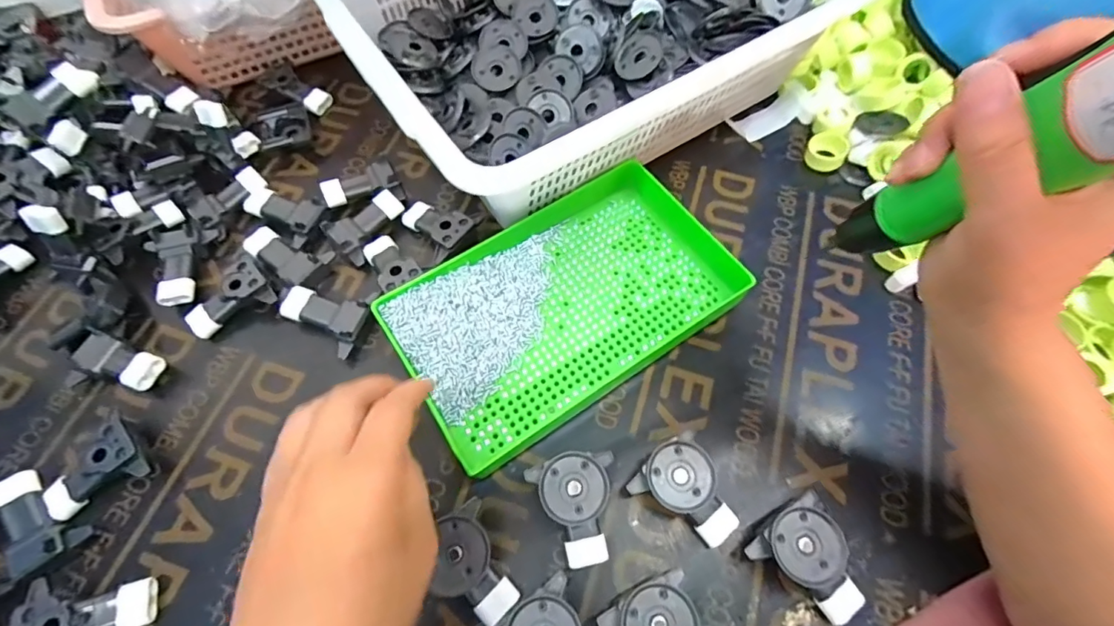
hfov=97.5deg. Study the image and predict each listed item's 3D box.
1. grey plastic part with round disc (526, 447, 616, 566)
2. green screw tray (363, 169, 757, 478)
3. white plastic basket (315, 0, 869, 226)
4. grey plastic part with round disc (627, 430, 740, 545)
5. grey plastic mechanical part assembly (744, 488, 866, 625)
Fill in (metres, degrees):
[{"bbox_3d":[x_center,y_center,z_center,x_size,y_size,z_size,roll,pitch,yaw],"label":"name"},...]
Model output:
[{"bbox_3d":[0.018,0.124,0.315,0.053,0.028,0.065,-21,65,-9],"label":"grey plastic part with round disc"},{"bbox_3d":[0.002,-0.011,0.374,0.239,0.034,0.154,-33,70,-13],"label":"green screw tray"},{"bbox_3d":[0.019,-0.262,0.439,0.390,0.101,0.298,-32,67,-13],"label":"white plastic basket"},{"bbox_3d":[0.082,0.119,0.316,0.051,0.027,0.066,-32,67,-13],"label":"grey plastic part with round disc"},{"bbox_3d":[0.155,0.153,0.297,0.052,0.029,0.066,-28,66,-12],"label":"grey plastic mechanical part assembly"}]

